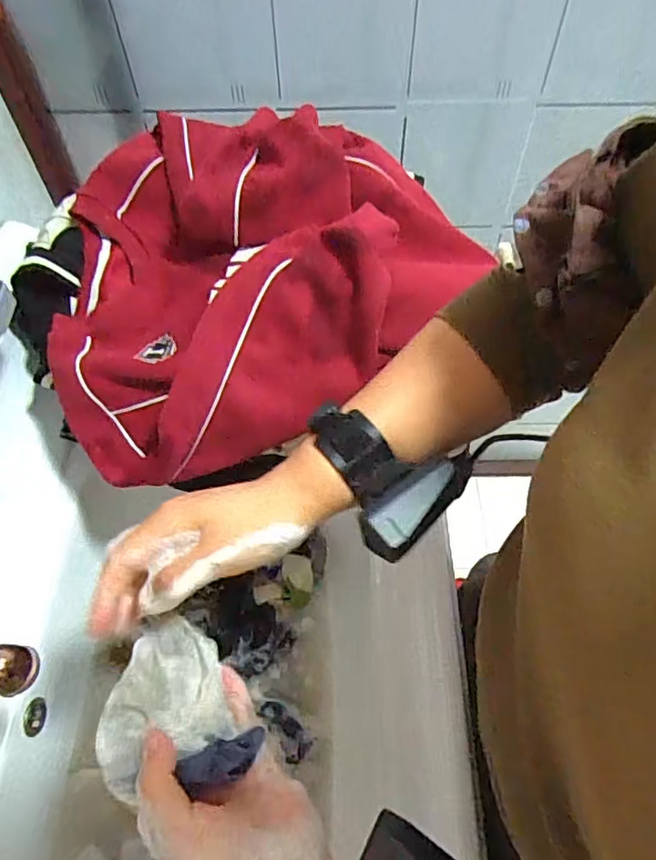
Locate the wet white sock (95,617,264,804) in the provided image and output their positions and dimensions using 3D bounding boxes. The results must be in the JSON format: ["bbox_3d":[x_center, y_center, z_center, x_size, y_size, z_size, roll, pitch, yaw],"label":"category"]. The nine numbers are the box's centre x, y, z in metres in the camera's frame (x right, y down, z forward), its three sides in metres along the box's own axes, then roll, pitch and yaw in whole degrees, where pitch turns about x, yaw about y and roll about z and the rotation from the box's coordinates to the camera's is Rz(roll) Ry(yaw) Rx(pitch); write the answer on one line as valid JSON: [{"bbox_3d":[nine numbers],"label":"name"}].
[{"bbox_3d":[-0.093,0.163,0.331,0.075,0.018,0.096,-27,61,-15],"label":"wet white sock"}]

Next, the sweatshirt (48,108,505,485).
[{"bbox_3d":[-0.079,-0.167,0.560,0.420,0.141,0.342,-29,62,-16],"label":"sweatshirt"}]

